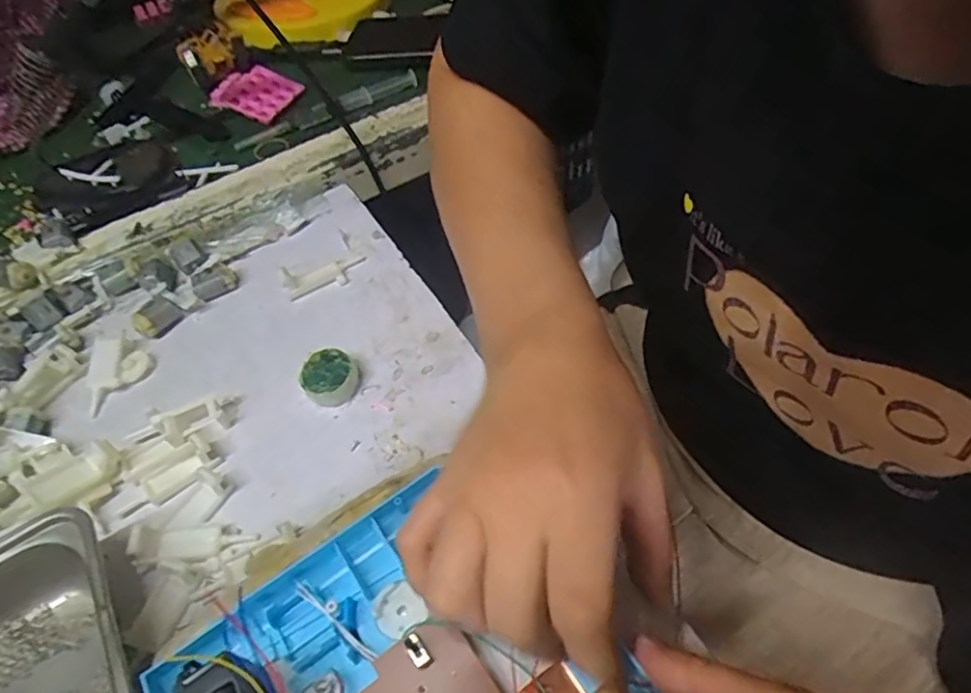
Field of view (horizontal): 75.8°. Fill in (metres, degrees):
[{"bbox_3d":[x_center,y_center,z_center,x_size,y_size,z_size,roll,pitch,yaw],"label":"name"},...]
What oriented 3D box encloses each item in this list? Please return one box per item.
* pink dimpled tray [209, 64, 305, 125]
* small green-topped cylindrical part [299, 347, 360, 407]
[{"bbox_3d":[-0.221,-0.243,0.590,0.087,0.015,0.065,24,58,22],"label":"pink dimpled tray"},{"bbox_3d":[-0.094,0.019,0.378,0.033,0.017,0.030,-3,52,4],"label":"small green-topped cylindrical part"}]

